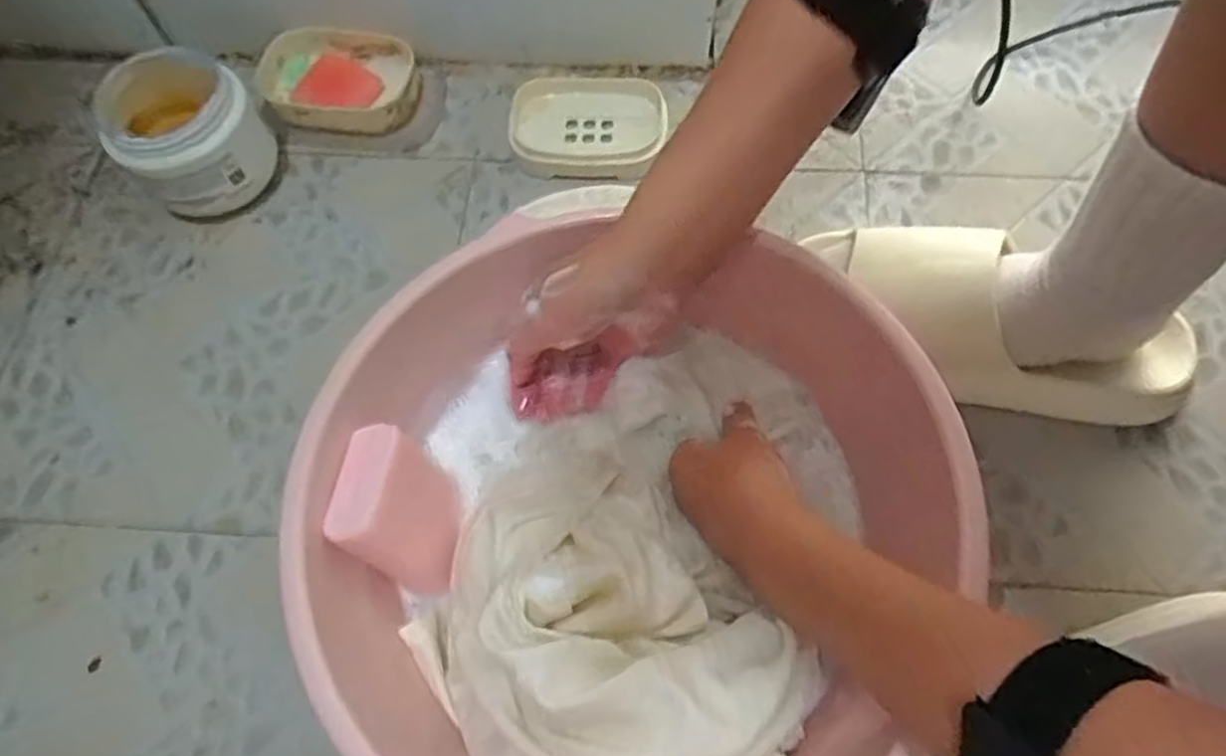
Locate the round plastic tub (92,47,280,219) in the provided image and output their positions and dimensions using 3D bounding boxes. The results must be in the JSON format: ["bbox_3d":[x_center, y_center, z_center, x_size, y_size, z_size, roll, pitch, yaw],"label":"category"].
[{"bbox_3d":[-0.302,-0.170,0.530,0.094,0.095,0.097,-1,65,2],"label":"round plastic tub"}]

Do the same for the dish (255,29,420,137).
[{"bbox_3d":[-0.225,-0.238,0.592,0.138,0.036,0.089,9,66,6],"label":"dish"}]

